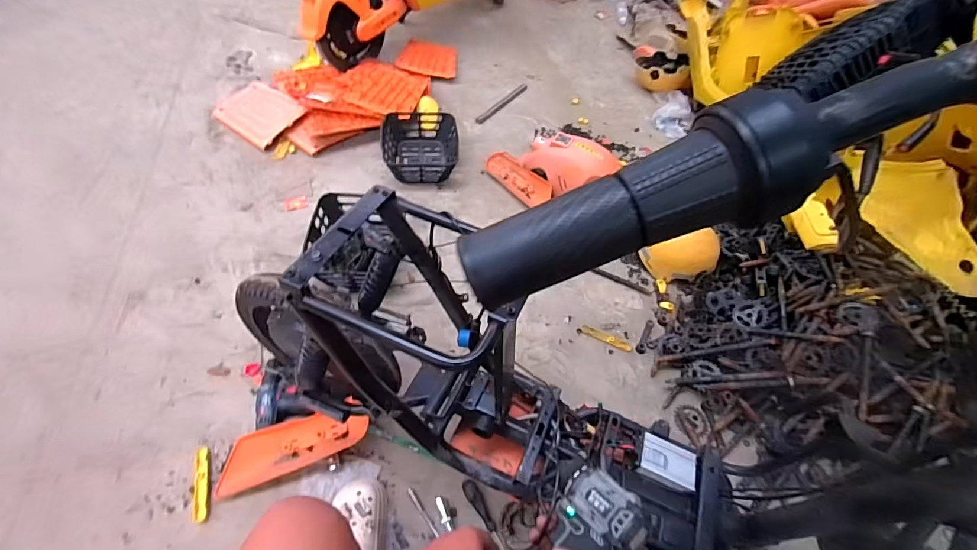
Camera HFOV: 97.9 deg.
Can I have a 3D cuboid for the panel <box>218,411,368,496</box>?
[{"bbox_3d":[-0.438,0.383,0.964,0.323,0.037,0.105,-18,69,-10],"label":"panel"}]

